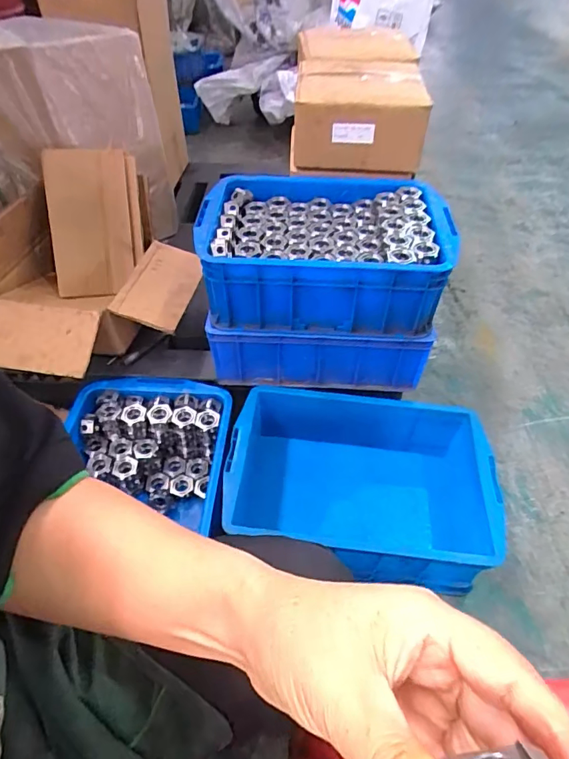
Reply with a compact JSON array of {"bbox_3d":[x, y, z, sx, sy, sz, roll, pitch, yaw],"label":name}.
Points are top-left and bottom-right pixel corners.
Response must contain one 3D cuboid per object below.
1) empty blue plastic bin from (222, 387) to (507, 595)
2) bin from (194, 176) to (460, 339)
[{"bbox_3d":[0.136,0.173,0.887,0.456,0.160,0.264,2,48,0],"label":"empty blue plastic bin"},{"bbox_3d":[0.067,-0.241,0.874,0.414,0.152,0.305,4,48,2],"label":"bin"}]

